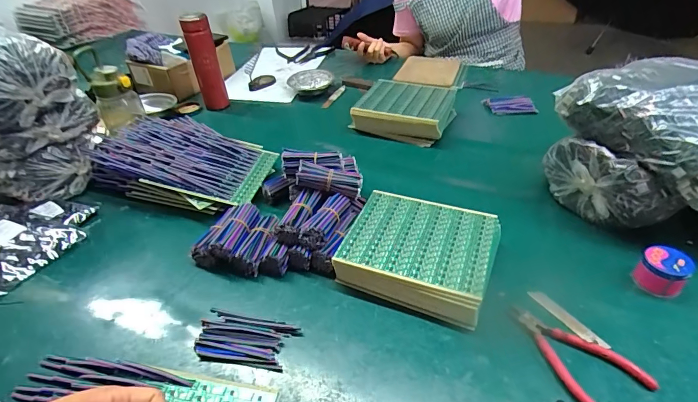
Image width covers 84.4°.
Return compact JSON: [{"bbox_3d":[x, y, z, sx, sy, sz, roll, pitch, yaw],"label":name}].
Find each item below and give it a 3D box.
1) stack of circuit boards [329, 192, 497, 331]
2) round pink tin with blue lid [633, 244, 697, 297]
[{"bbox_3d":[0.098,0.078,0.558,0.200,0.062,0.186,14,42,21],"label":"stack of circuit boards"},{"bbox_3d":[0.408,0.093,0.501,0.046,0.049,0.052,-23,43,-23],"label":"round pink tin with blue lid"}]

